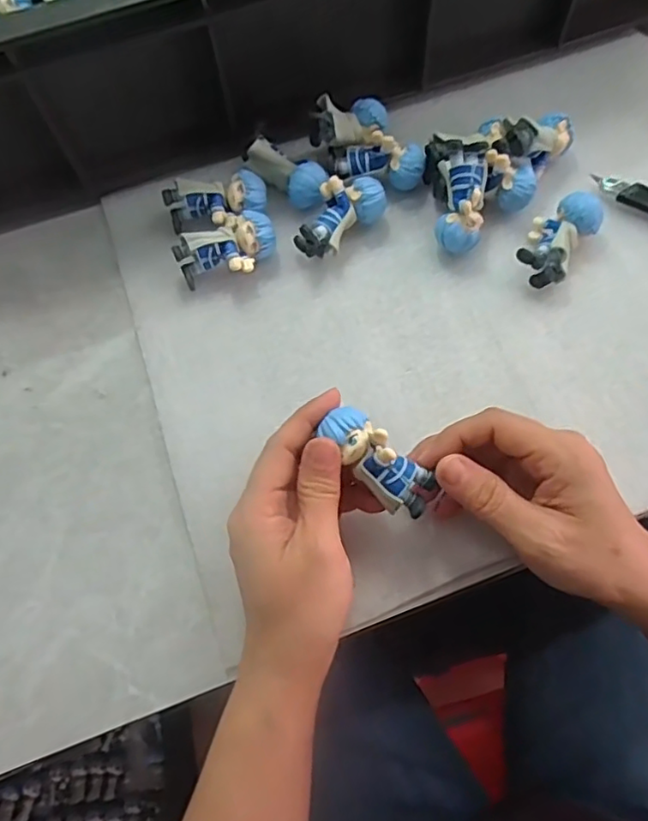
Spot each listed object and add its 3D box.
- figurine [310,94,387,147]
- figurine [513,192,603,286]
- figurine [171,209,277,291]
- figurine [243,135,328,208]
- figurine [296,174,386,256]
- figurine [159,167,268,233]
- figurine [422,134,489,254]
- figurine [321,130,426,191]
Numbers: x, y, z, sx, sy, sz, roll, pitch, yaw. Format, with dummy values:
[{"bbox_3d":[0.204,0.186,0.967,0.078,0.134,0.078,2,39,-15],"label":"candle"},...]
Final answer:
[{"bbox_3d":[0.015,-0.187,0.385,0.057,0.022,0.025,-30,69,-30],"label":"figurine"},{"bbox_3d":[0.142,-0.105,0.367,0.033,0.028,0.057,34,74,15],"label":"figurine"},{"bbox_3d":[-0.058,-0.097,0.372,0.061,0.029,0.033,-30,70,-9],"label":"figurine"},{"bbox_3d":[-0.022,-0.155,0.387,0.060,0.021,0.024,40,75,16],"label":"figurine"},{"bbox_3d":[0.009,-0.119,0.377,0.032,0.031,0.059,41,76,17],"label":"figurine"},{"bbox_3d":[-0.067,-0.131,0.380,0.062,0.024,0.033,-17,68,-4],"label":"figurine"},{"bbox_3d":[0.081,-0.134,0.372,0.034,0.044,0.071,2,68,4],"label":"figurine"},{"bbox_3d":[0.032,-0.156,0.387,0.064,0.035,0.032,-2,68,2],"label":"figurine"}]

